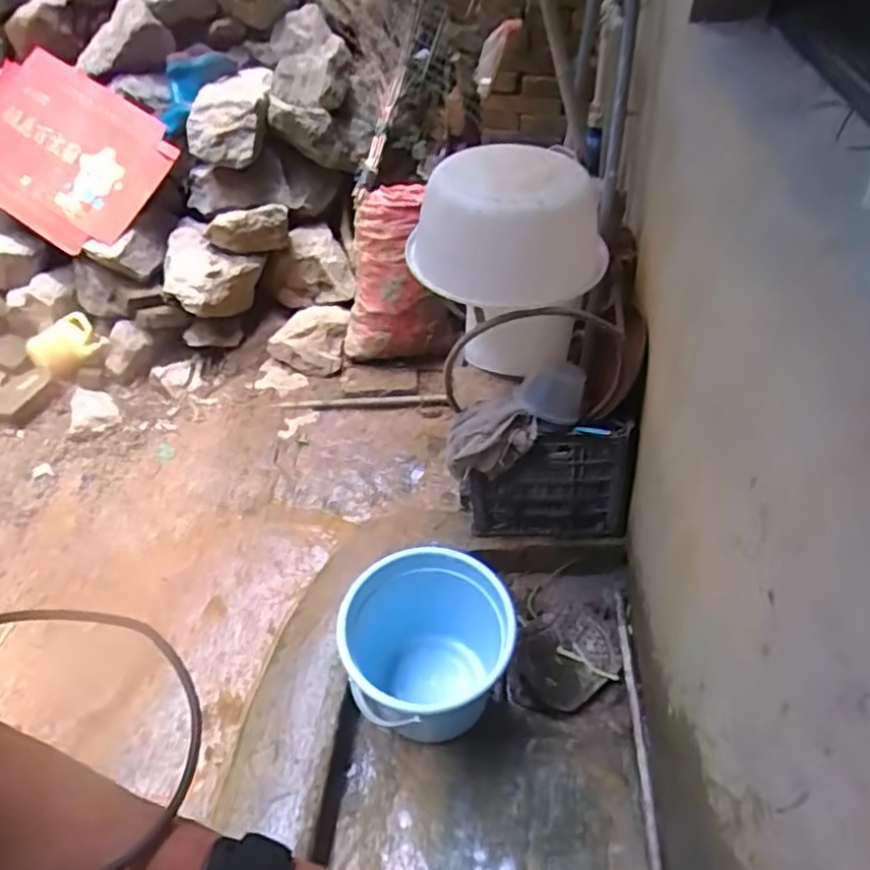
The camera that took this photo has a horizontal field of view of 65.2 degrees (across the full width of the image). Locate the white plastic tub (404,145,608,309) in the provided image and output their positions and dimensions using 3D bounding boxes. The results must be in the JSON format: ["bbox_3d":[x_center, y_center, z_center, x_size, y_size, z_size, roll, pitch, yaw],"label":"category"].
[{"bbox_3d":[0.146,-0.393,1.290,0.341,0.208,0.301,34,57,31],"label":"white plastic tub"}]

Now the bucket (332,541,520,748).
[{"bbox_3d":[-0.018,0.430,1.311,0.320,0.282,0.316,-2,46,2],"label":"bucket"}]

